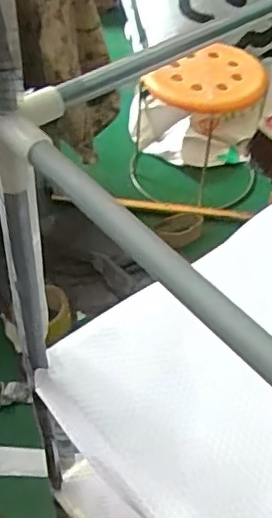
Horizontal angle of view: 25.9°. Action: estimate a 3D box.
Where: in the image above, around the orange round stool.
[{"bbox_3d":[0.128,-0.298,1.222,0.250,0.233,0.218,5,48,3],"label":"orange round stool"}]

